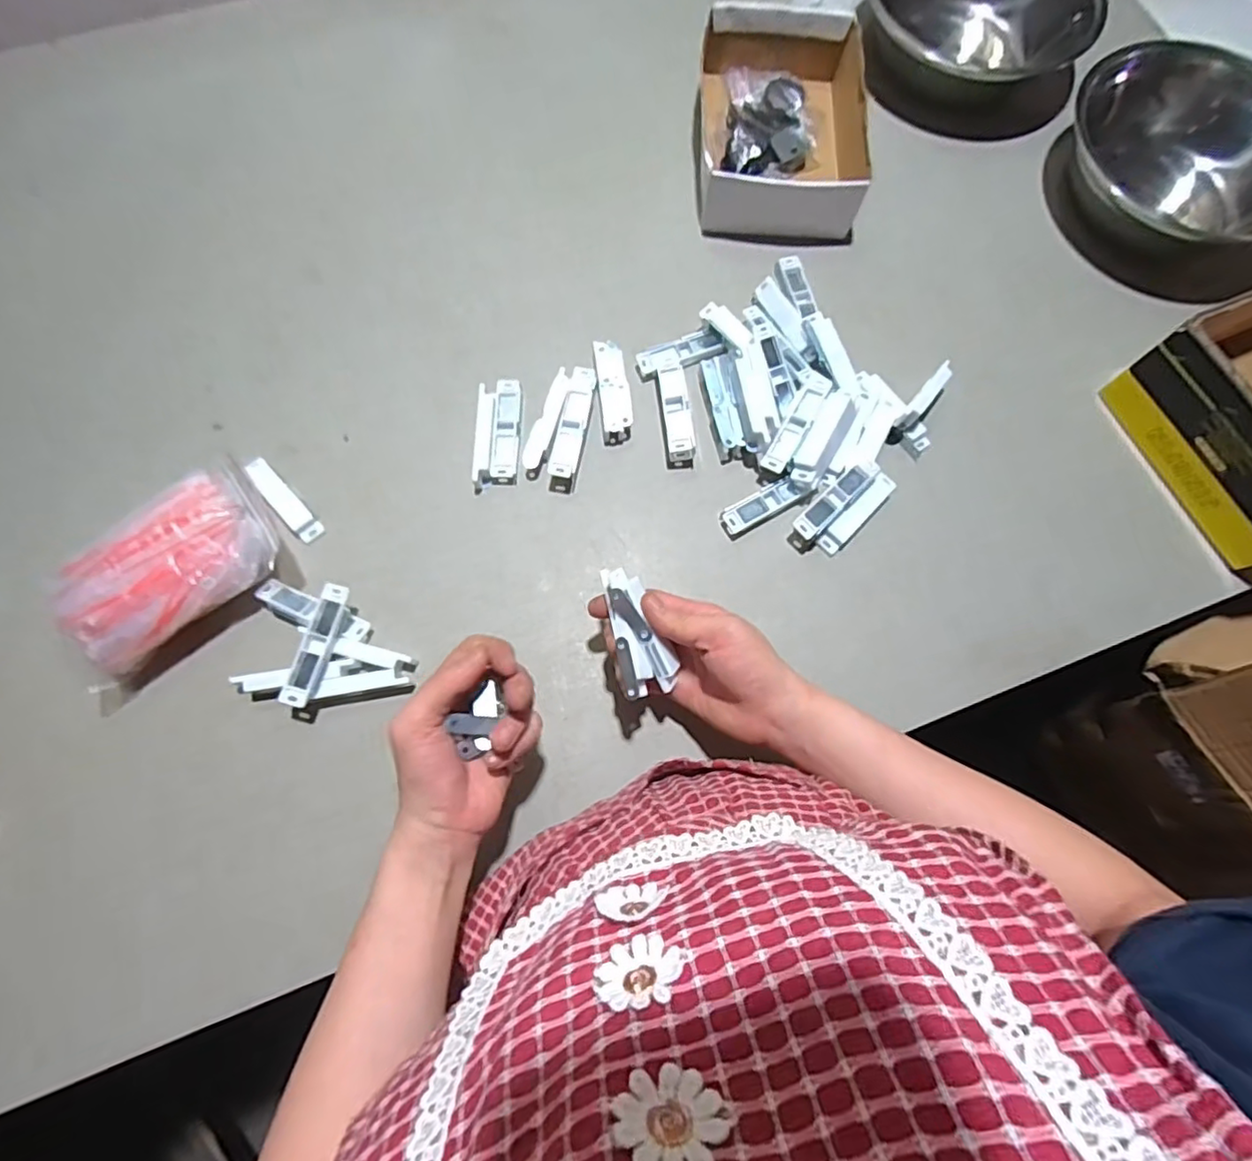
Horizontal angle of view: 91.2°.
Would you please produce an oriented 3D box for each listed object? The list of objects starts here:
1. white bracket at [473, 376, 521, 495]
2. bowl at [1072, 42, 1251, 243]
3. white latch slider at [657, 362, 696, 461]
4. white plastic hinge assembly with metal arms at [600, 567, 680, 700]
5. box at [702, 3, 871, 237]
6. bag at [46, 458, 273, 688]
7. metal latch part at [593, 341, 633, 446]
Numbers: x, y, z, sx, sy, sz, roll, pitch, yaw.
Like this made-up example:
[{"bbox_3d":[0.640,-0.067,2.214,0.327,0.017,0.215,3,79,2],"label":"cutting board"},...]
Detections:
[{"bbox_3d":[-0.116,-0.133,0.559,0.039,0.019,0.104,1,75,0],"label":"white bracket"},{"bbox_3d":[0.560,-0.417,0.619,0.207,0.087,0.208,0,75,-1],"label":"bowl"},{"bbox_3d":[0.046,-0.153,0.562,0.024,0.032,0.089,-8,75,-3],"label":"white latch slider"},{"bbox_3d":[0.007,0.036,0.439,0.039,0.021,0.093,-18,87,-5],"label":"white plastic hinge assembly with metal arms"},{"bbox_3d":[0.154,-0.463,0.622,0.157,0.060,0.231,1,75,0],"label":"box"},{"bbox_3d":[-0.370,-0.006,0.491,0.176,0.064,0.106,-41,79,-11],"label":"bag"},{"bbox_3d":[-0.011,-0.176,0.572,0.027,0.022,0.095,-7,75,-2],"label":"metal latch part"}]

